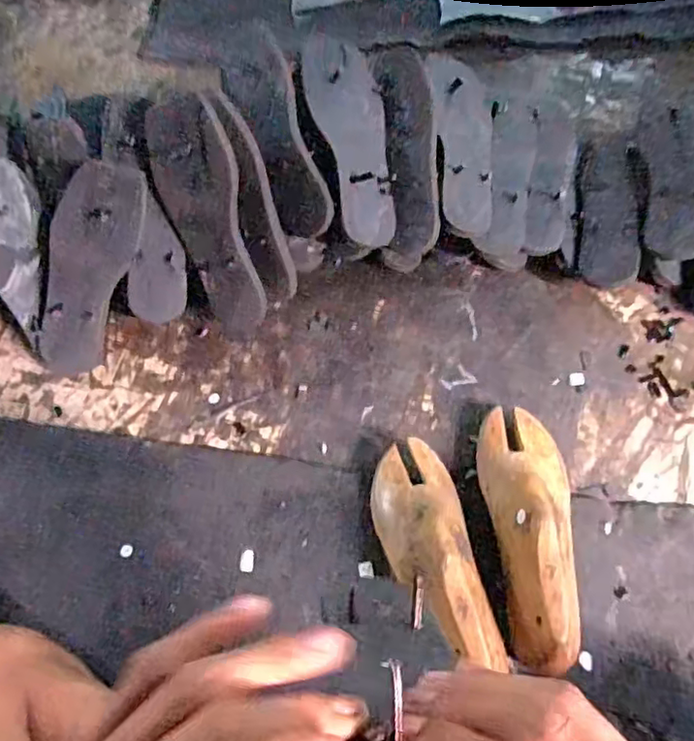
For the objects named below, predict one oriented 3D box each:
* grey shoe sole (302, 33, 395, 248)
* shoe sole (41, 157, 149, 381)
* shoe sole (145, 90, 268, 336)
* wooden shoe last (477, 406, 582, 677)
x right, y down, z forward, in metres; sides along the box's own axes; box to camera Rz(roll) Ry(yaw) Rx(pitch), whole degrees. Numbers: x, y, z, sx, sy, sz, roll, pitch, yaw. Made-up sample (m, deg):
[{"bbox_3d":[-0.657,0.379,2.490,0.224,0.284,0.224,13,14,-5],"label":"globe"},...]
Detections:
[{"bbox_3d":[0.008,-0.254,0.669,0.075,0.019,0.231,-13,91,-3],"label":"grey shoe sole"},{"bbox_3d":[-0.283,-0.104,0.663,0.081,0.245,0.013,18,19,-19],"label":"shoe sole"},{"bbox_3d":[-0.144,-0.155,0.646,0.077,0.248,0.028,-16,23,-5],"label":"shoe sole"},{"bbox_3d":[0.169,0.132,0.532,0.079,0.084,0.231,-4,60,1],"label":"wooden shoe last"}]

